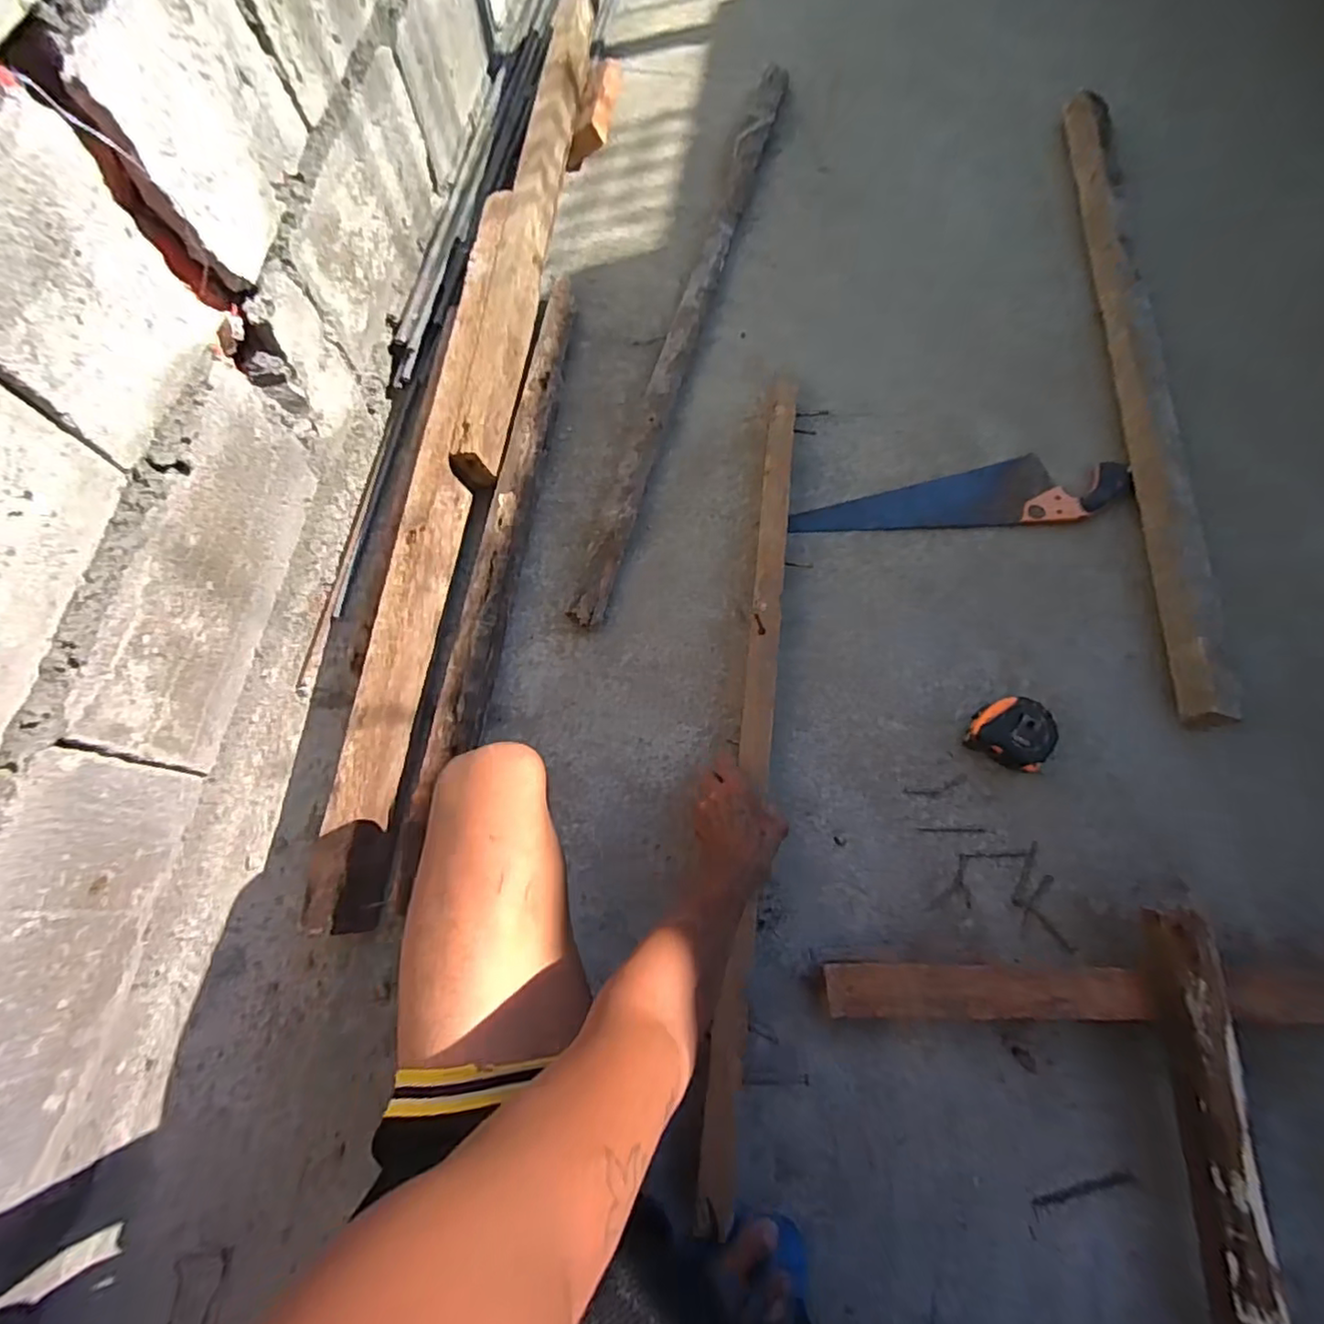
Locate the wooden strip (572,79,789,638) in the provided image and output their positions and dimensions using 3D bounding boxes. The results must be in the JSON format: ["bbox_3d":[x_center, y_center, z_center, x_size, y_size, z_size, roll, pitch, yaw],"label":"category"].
[{"bbox_3d":[0.049,-0.541,0.945,0.053,0.046,1.088,15,71,5],"label":"wooden strip"}]

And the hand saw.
[{"bbox_3d":[0.405,-0.229,0.852,0.447,0.018,0.103,-2,70,-1],"label":"hand saw"}]

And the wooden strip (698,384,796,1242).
[{"bbox_3d":[0.108,0.069,0.717,0.038,0.036,0.927,7,70,2],"label":"wooden strip"}]

